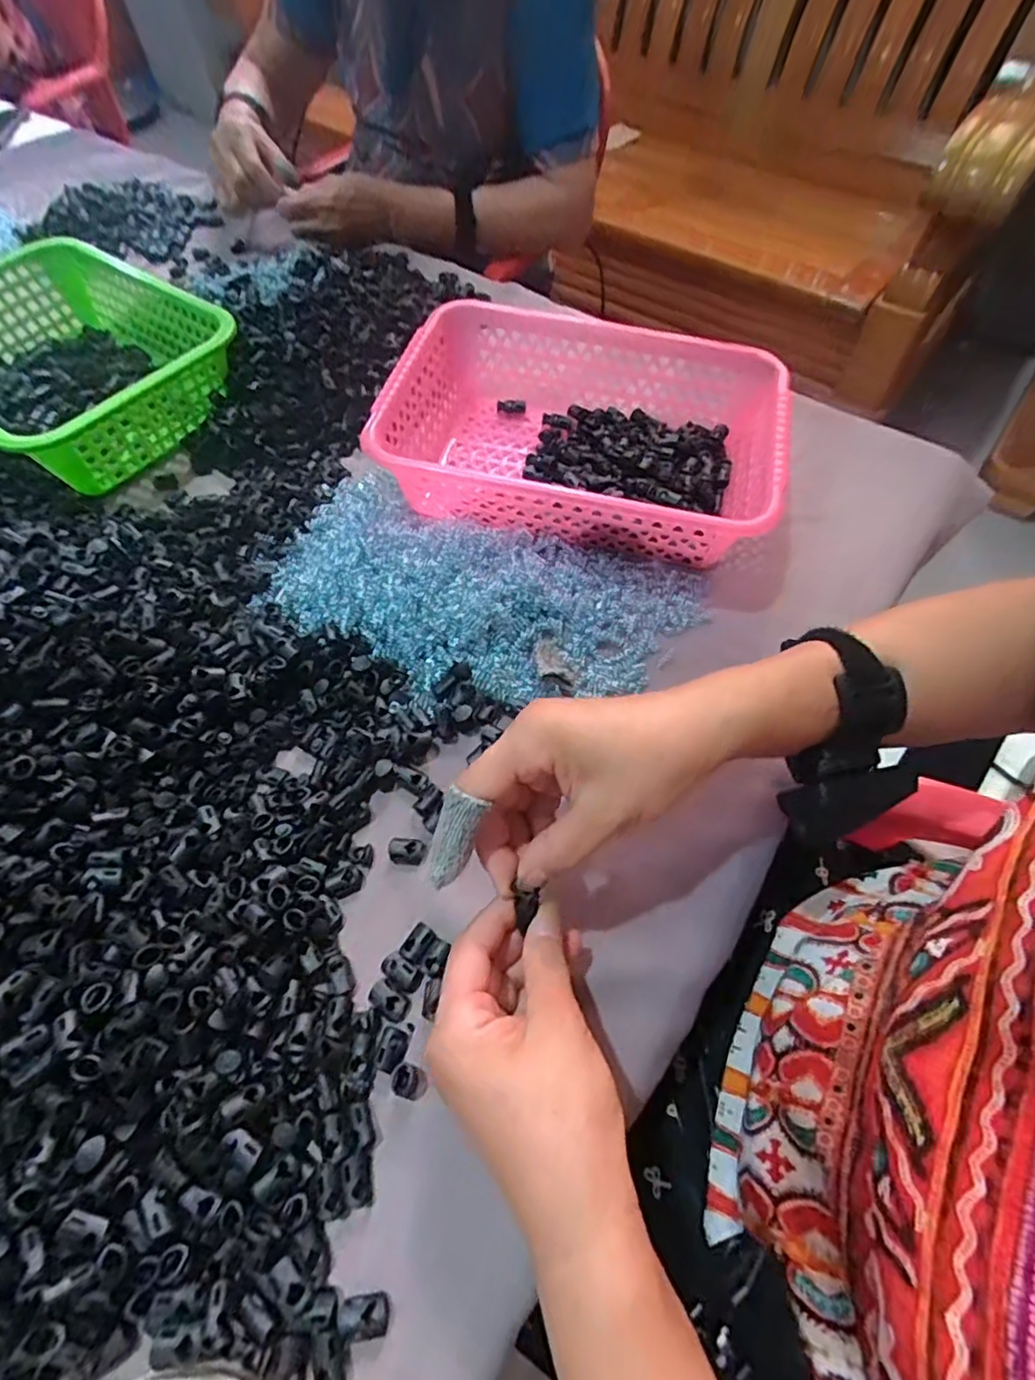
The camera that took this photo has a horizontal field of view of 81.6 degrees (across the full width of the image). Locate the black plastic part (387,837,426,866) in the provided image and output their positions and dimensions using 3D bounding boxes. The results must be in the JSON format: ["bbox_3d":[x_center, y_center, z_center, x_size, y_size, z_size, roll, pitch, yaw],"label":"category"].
[{"bbox_3d":[-0.067,0.098,0.366,0.022,0.011,0.015,3,60,3],"label":"black plastic part"}]

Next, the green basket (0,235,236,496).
[{"bbox_3d":[-0.432,-0.311,0.570,0.294,0.077,0.216,32,65,19],"label":"green basket"}]

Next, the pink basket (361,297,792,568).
[{"bbox_3d":[0.055,-0.214,0.499,0.310,0.071,0.220,13,61,9],"label":"pink basket"}]

